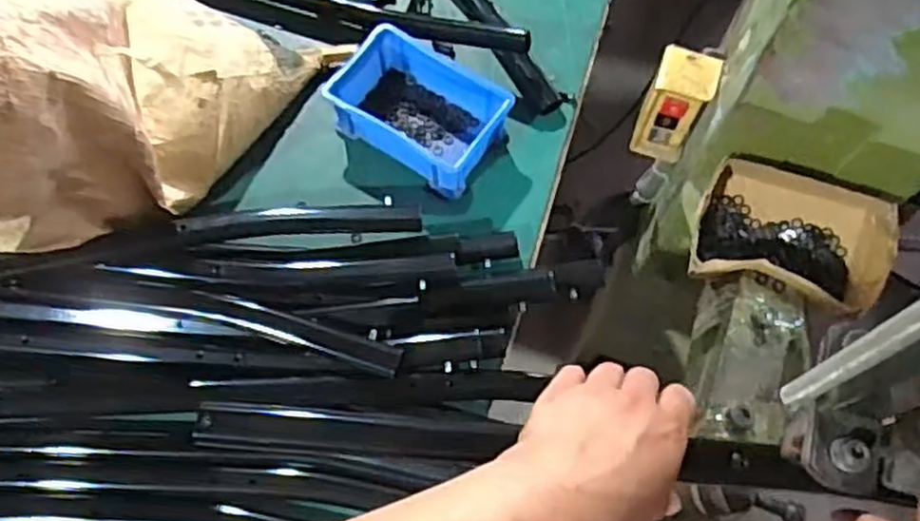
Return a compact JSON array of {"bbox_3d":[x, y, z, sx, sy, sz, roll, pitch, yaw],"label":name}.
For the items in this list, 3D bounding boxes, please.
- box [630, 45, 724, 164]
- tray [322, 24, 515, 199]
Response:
[{"bbox_3d":[0.192,-0.139,0.686,0.049,0.115,0.045,21,68,5],"label":"box"},{"bbox_3d":[-0.035,-0.142,0.692,0.149,0.054,0.106,35,70,11],"label":"tray"}]

